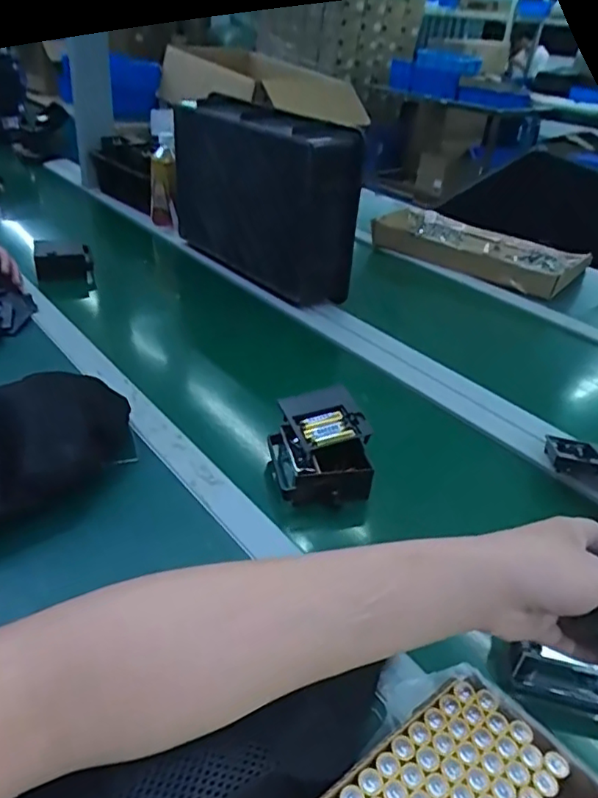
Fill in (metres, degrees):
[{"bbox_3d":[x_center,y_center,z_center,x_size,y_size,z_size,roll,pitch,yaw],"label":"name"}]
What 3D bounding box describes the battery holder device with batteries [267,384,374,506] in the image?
[{"bbox_3d":[0.023,0.051,0.616,0.097,0.075,0.113,-3,35,-13],"label":"battery holder device with batteries"}]

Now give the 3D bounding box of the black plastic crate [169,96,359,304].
[{"bbox_3d":[-0.070,-0.369,1.055,0.157,0.271,0.452,-15,39,-28],"label":"black plastic crate"}]

